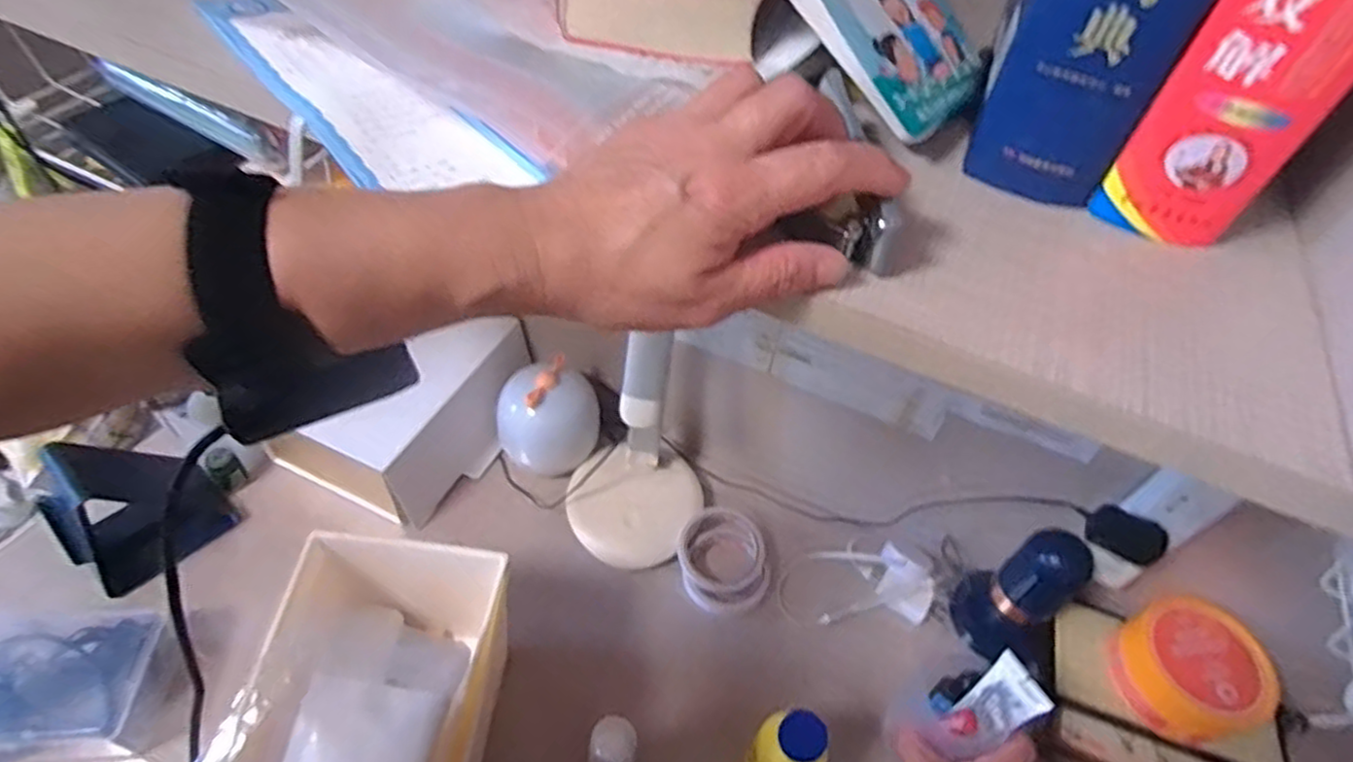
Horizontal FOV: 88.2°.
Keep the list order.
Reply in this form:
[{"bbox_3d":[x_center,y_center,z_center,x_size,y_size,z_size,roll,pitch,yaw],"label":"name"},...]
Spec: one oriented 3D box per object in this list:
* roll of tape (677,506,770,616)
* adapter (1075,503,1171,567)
[{"bbox_3d":[0.050,0.187,0.738,0.089,0.030,0.111,-3,49,-9],"label":"roll of tape"},{"bbox_3d":[0.383,0.128,0.598,0.062,0.030,0.033,33,53,21],"label":"adapter"}]

